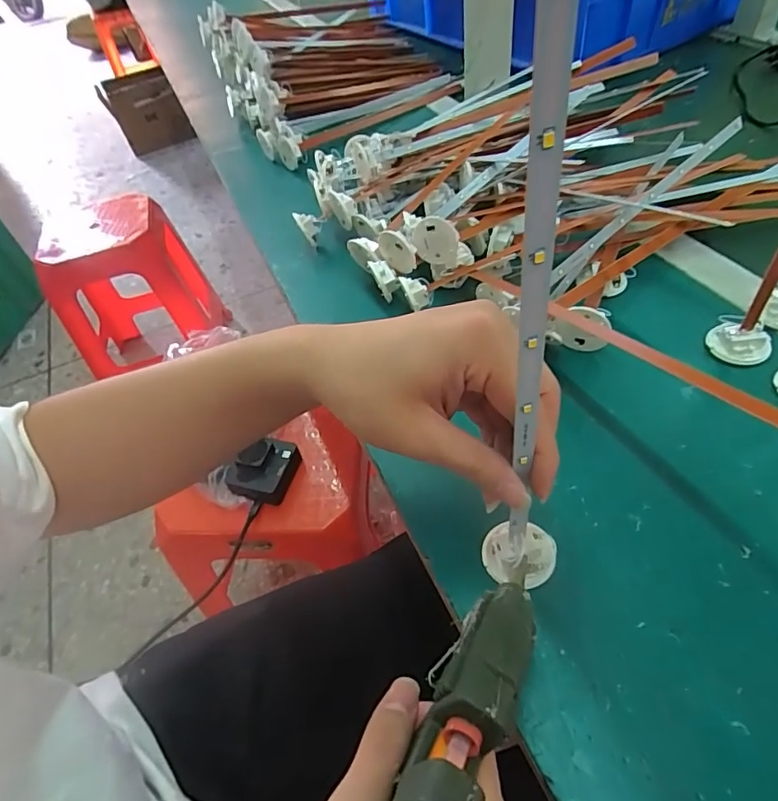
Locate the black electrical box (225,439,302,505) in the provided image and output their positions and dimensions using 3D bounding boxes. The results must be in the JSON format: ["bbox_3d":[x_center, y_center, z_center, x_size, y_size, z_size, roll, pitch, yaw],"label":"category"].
[{"bbox_3d":[-0.163,0.090,0.655,0.081,0.045,0.076,3,51,12],"label":"black electrical box"}]

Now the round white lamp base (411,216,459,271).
[{"bbox_3d":[0.038,-0.130,0.416,0.036,0.039,0.010,6,51,14],"label":"round white lamp base"}]

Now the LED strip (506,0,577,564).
[{"bbox_3d":[0.049,-0.018,0.175,0.012,0.275,0.007,-28,48,-15],"label":"LED strip"}]

